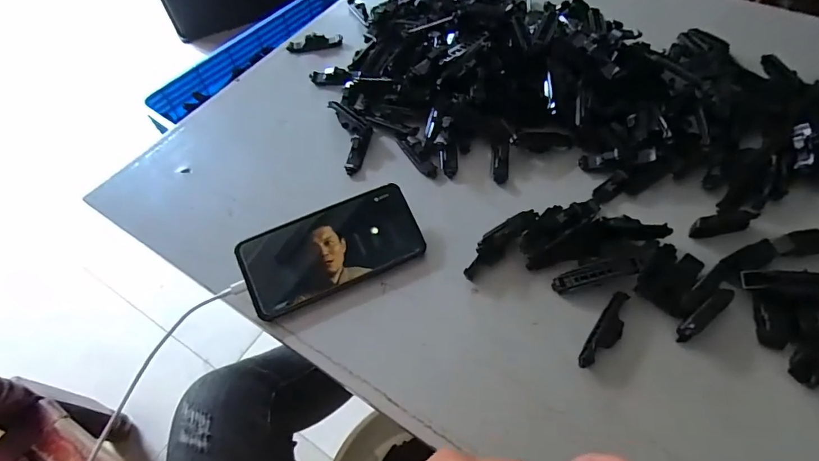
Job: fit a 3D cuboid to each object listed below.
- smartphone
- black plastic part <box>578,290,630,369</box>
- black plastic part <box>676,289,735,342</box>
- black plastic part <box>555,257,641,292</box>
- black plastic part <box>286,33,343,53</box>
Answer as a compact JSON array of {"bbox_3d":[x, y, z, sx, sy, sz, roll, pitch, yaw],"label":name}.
[{"bbox_3d":[-0.073,0.017,0.408,0.167,0.008,0.077,-23,86,-14],"label":"smartphone"},{"bbox_3d":[0.172,0.087,0.365,0.020,0.013,0.079,33,65,21],"label":"black plastic part"},{"bbox_3d":[0.257,0.072,0.370,0.066,0.016,0.013,-31,61,-16],"label":"black plastic part"},{"bbox_3d":[0.172,0.039,0.391,0.078,0.007,0.016,-17,57,7],"label":"black plastic part"},{"bbox_3d":[-0.136,-0.271,0.609,0.079,0.011,0.019,-11,58,-4],"label":"black plastic part"}]

